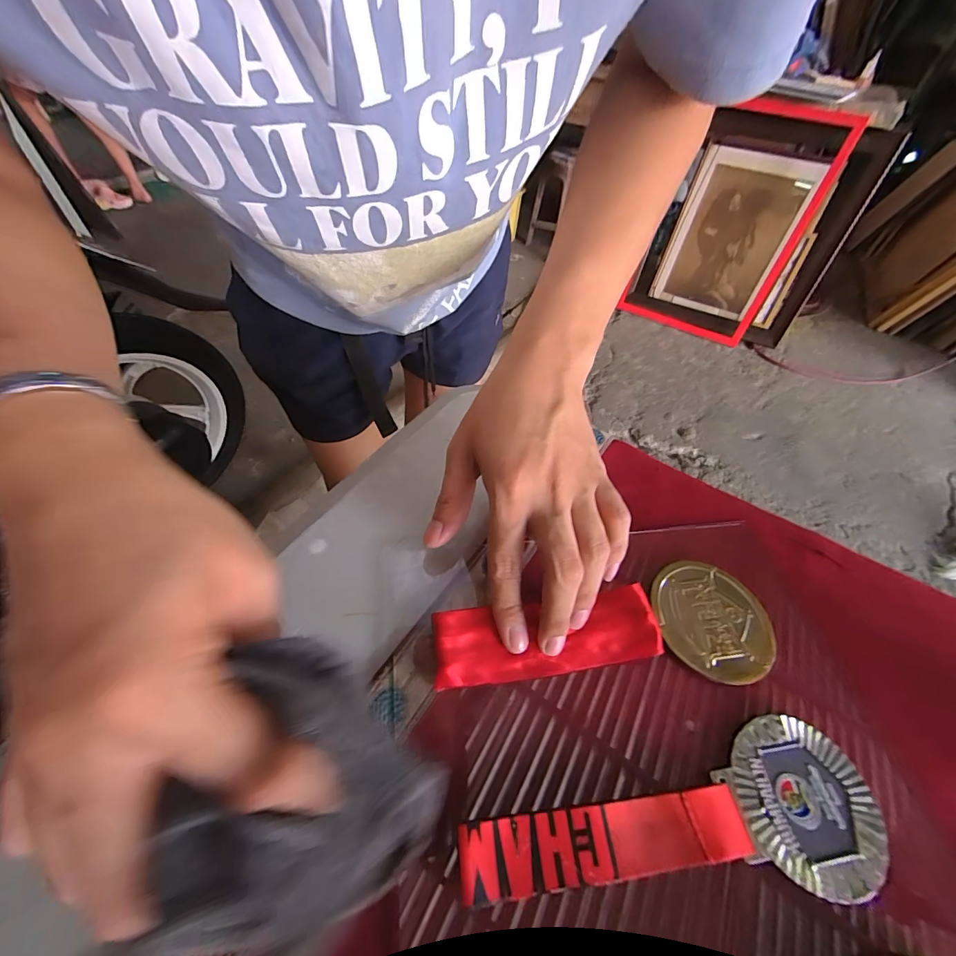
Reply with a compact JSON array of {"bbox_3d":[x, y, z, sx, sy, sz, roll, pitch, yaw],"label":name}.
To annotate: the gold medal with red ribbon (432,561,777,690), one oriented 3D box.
[{"bbox_3d":[0.076,0.086,0.232,0.200,0.014,0.068,-3,51,-9],"label":"gold medal with red ribbon"}]

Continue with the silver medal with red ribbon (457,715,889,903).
[{"bbox_3d":[0.090,0.152,0.188,0.197,0.020,0.062,0,51,-4],"label":"silver medal with red ribbon"}]

